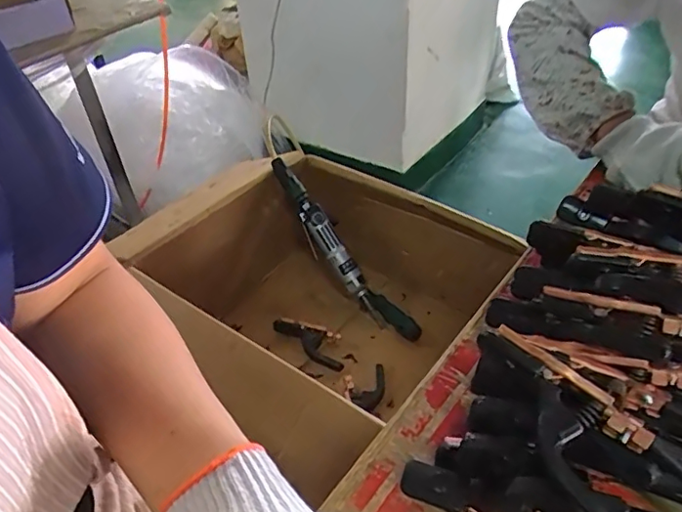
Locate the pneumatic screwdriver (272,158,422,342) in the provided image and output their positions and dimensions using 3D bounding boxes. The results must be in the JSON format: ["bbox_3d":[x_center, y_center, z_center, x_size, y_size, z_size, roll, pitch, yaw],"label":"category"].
[{"bbox_3d":[-0.001,-0.007,0.816,0.045,0.057,0.334,-38,91,-32],"label":"pneumatic screwdriver"}]

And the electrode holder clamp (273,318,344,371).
[{"bbox_3d":[-0.042,0.118,0.797,0.125,0.040,0.053,23,48,25],"label":"electrode holder clamp"}]

